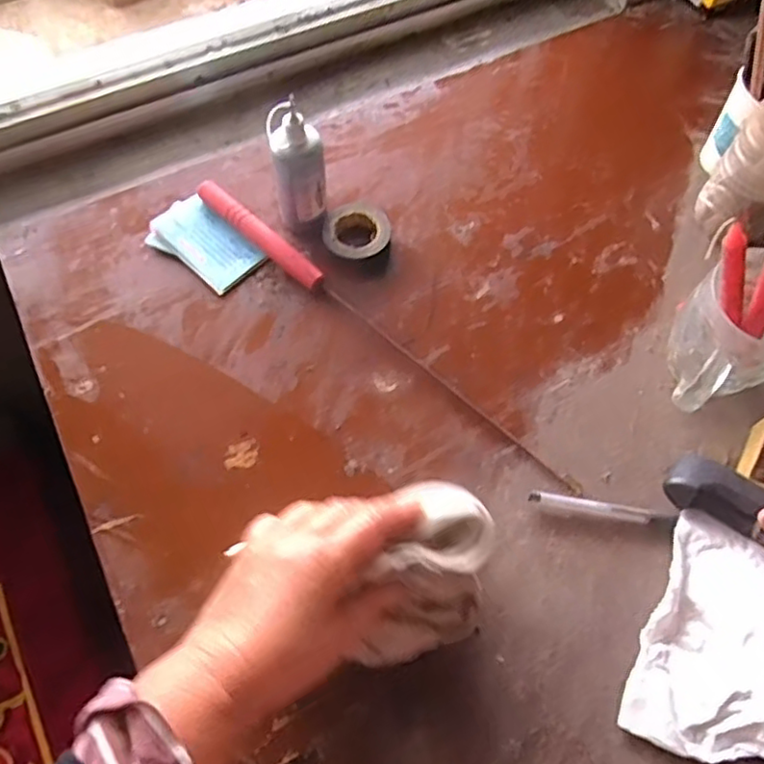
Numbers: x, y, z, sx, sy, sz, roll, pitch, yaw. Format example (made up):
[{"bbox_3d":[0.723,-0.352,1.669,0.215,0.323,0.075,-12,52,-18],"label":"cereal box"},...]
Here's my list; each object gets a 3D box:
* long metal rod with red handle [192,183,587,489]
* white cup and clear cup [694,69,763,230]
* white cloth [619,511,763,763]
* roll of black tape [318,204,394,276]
[{"bbox_3d":[-0.009,-0.044,0.495,0.386,0.021,0.018,40,70,17],"label":"long metal rod with red handle"},{"bbox_3d":[0.311,-0.195,0.528,0.070,0.101,0.127,21,66,9],"label":"white cup and clear cup"},{"bbox_3d":[0.224,0.168,0.400,0.109,0.019,0.142,24,66,11],"label":"white cloth"},{"bbox_3d":[-0.017,-0.122,0.532,0.063,0.019,0.058,0,64,0],"label":"roll of black tape"}]

